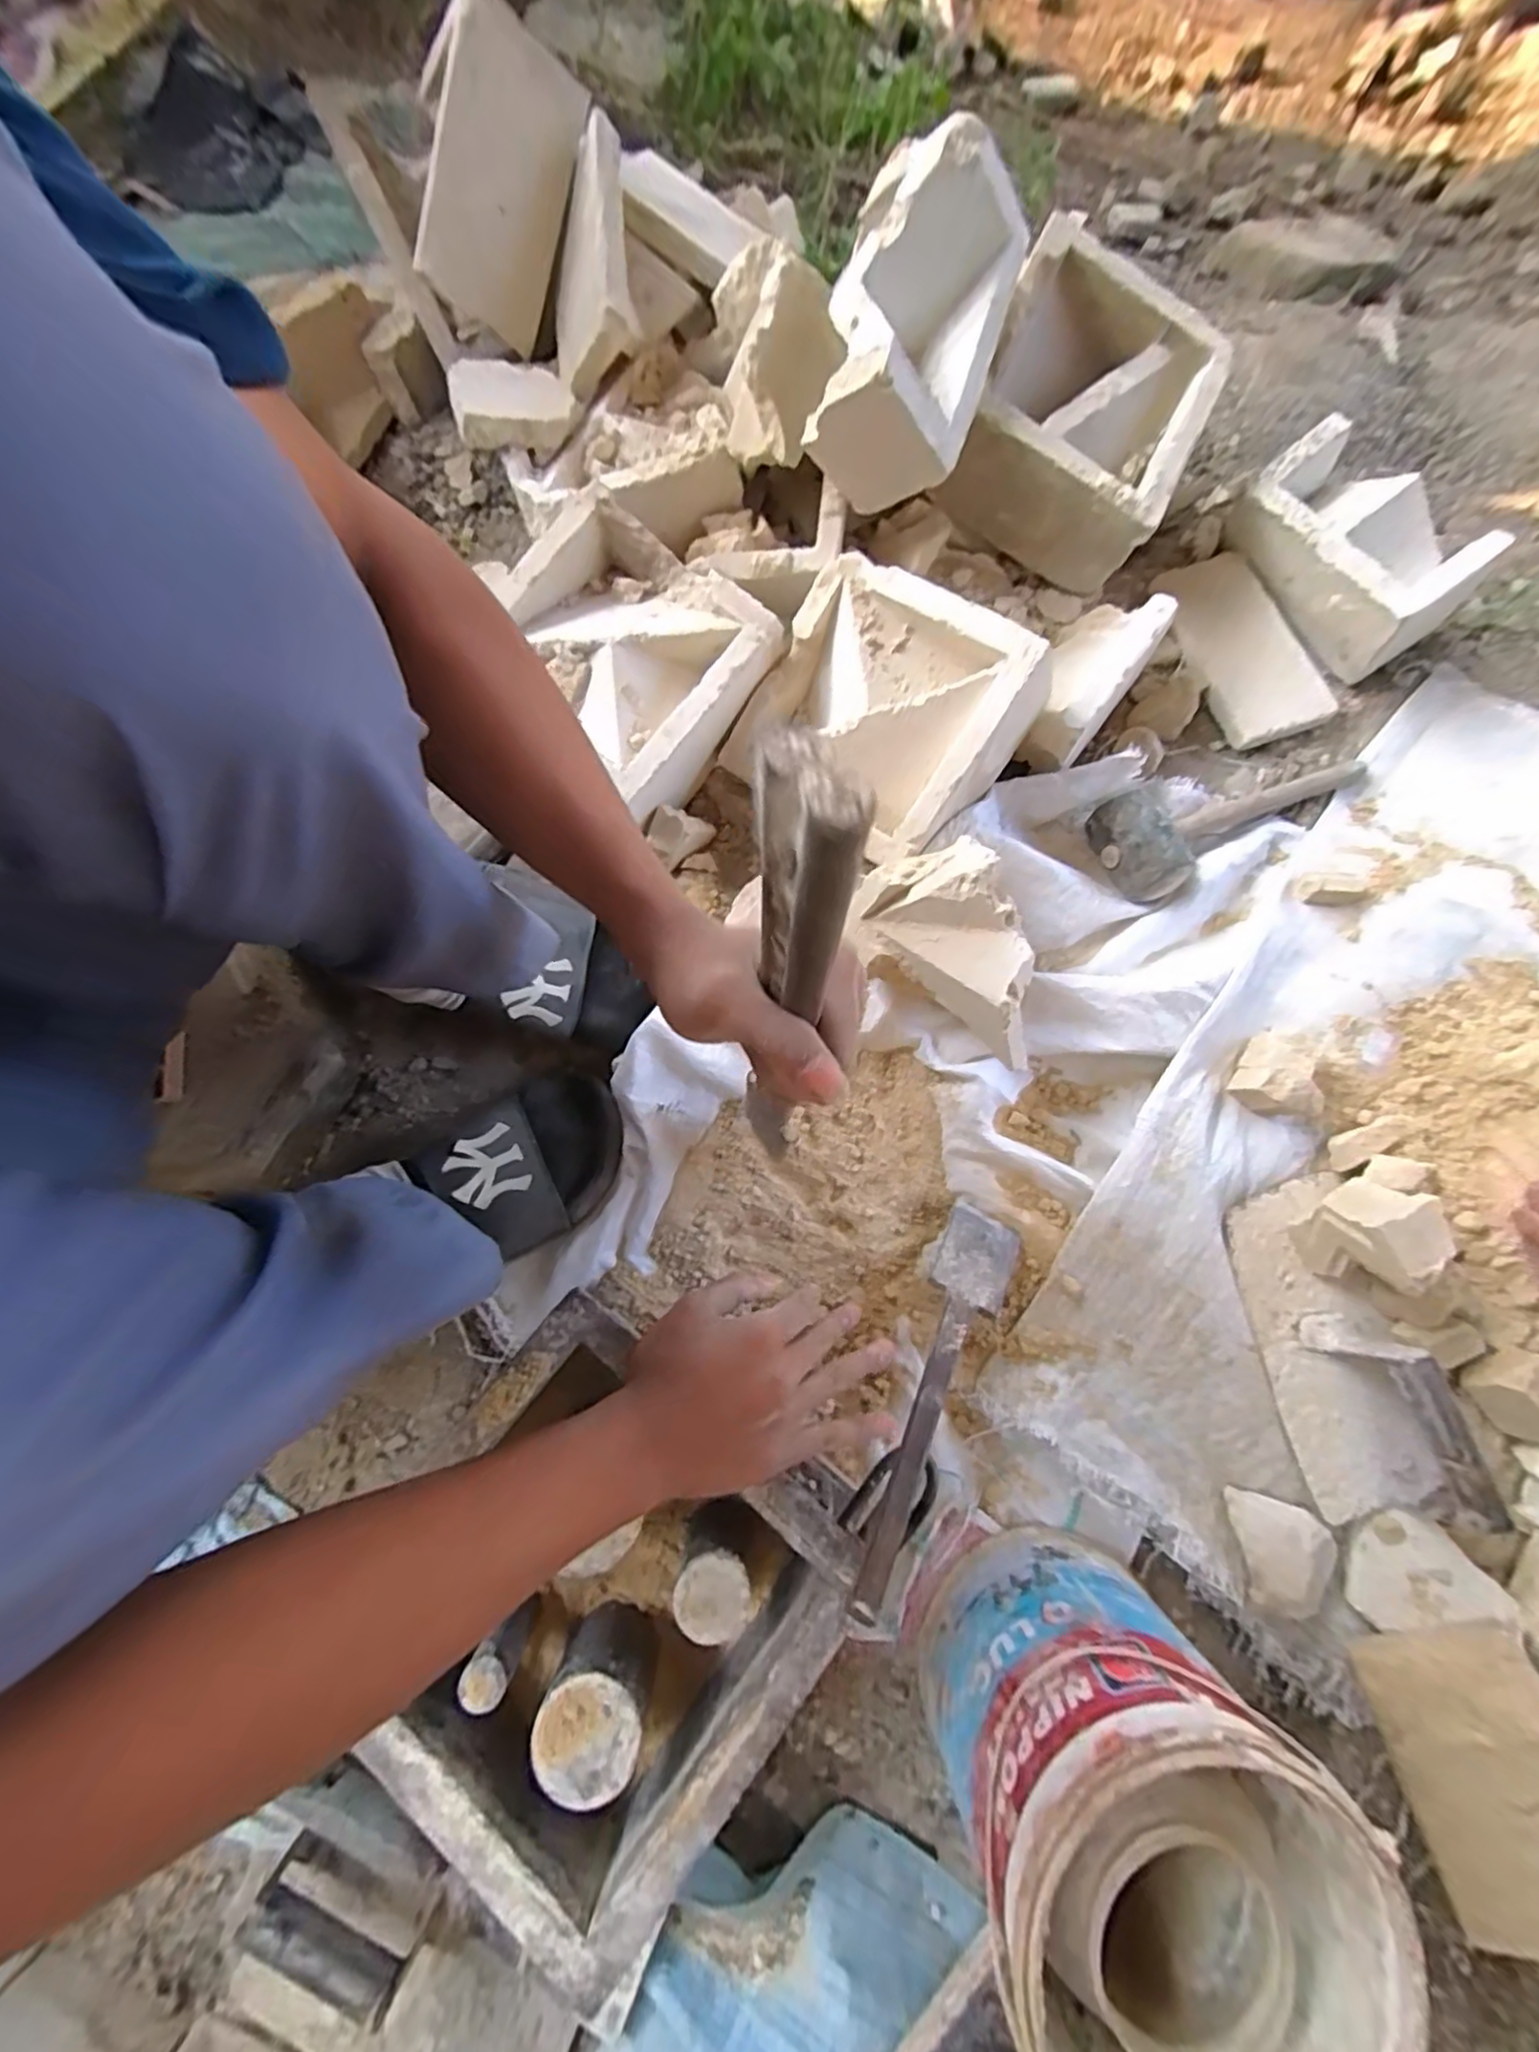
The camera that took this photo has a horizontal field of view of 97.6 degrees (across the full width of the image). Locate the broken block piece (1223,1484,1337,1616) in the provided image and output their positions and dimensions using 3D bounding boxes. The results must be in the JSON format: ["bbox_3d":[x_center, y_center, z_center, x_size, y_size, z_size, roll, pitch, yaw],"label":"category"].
[{"bbox_3d":[0.370,0.377,0.477,0.056,0.034,0.067,3,78,-1],"label":"broken block piece"}]

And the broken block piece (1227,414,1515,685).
[{"bbox_3d":[0.546,-0.448,0.647,0.099,0.110,0.206,-31,75,-6],"label":"broken block piece"}]

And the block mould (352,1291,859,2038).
[{"bbox_3d":[-0.105,0.343,0.425,0.239,0.112,0.239,38,80,6],"label":"block mould"}]

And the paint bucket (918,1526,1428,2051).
[{"bbox_3d":[0.198,0.437,0.383,0.177,0.184,0.184,0,78,-1],"label":"paint bucket"}]

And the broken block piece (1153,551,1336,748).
[{"bbox_3d":[0.463,-0.377,0.668,0.106,0.030,0.204,-20,79,-5],"label":"broken block piece"}]

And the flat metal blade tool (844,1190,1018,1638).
[{"bbox_3d":[0.116,0.239,0.456,0.054,0.012,0.277,30,46,8],"label":"flat metal blade tool"}]

